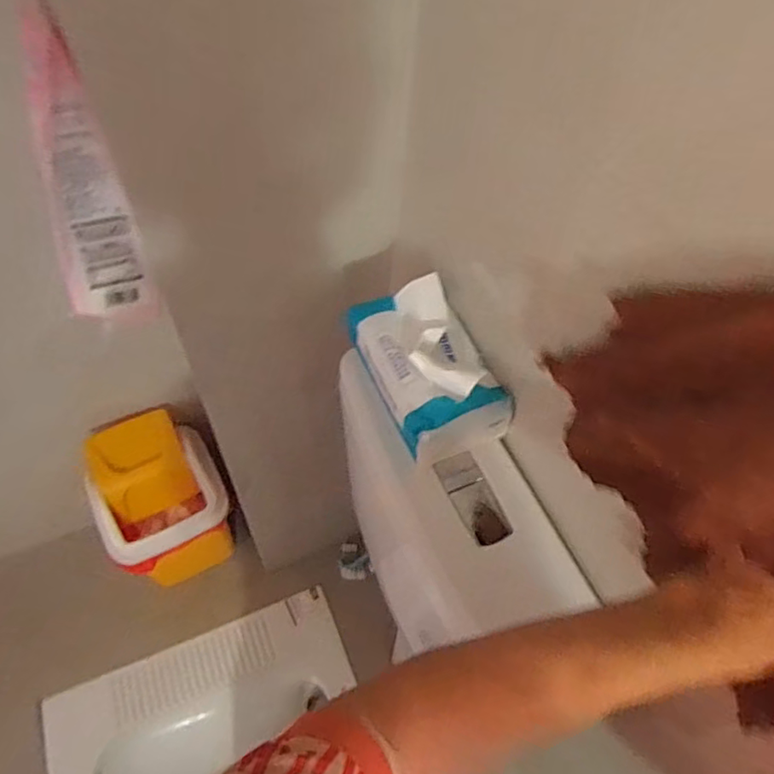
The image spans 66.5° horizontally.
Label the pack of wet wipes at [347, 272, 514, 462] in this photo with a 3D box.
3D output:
[{"bbox_3d":[0.034,-0.019,0.530,0.094,0.063,0.158,-21,61,-16],"label":"pack of wet wipes"}]

